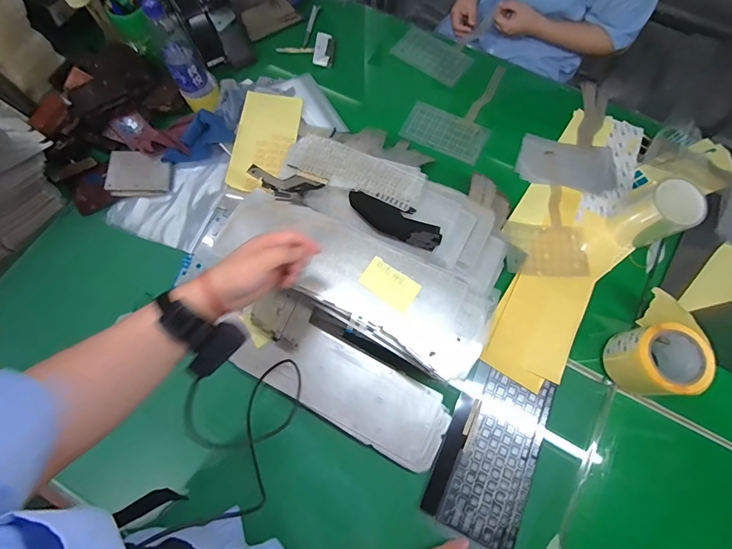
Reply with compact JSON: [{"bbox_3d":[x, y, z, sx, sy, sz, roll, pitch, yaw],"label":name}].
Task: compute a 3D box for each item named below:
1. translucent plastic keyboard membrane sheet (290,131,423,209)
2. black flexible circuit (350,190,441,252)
[{"bbox_3d":[-0.022,-0.188,0.641,0.246,0.012,0.088,26,67,14],"label":"translucent plastic keyboard membrane sheet"},{"bbox_3d":[0.045,-0.088,0.606,0.164,0.019,0.040,26,75,8],"label":"black flexible circuit"}]

